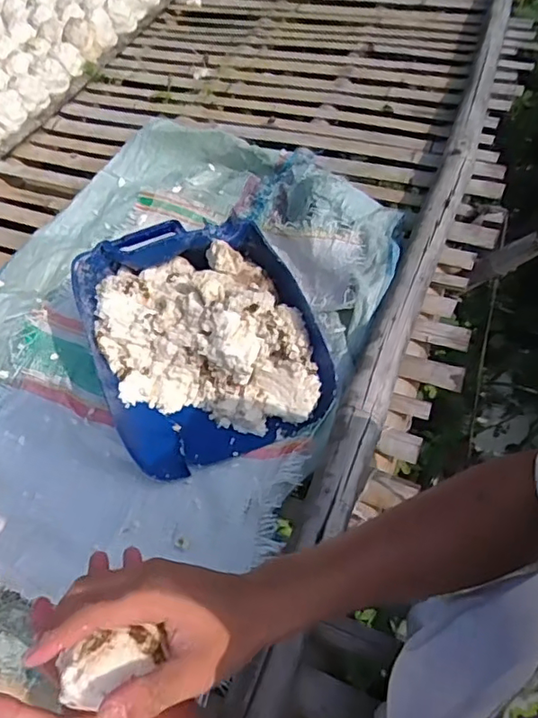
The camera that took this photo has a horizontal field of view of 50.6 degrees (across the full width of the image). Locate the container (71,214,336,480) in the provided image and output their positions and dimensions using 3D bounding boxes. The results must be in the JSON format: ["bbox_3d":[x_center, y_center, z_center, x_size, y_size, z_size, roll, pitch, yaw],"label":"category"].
[{"bbox_3d":[-0.098,-0.029,0.806,0.285,0.155,0.330,-23,56,-14],"label":"container"}]

